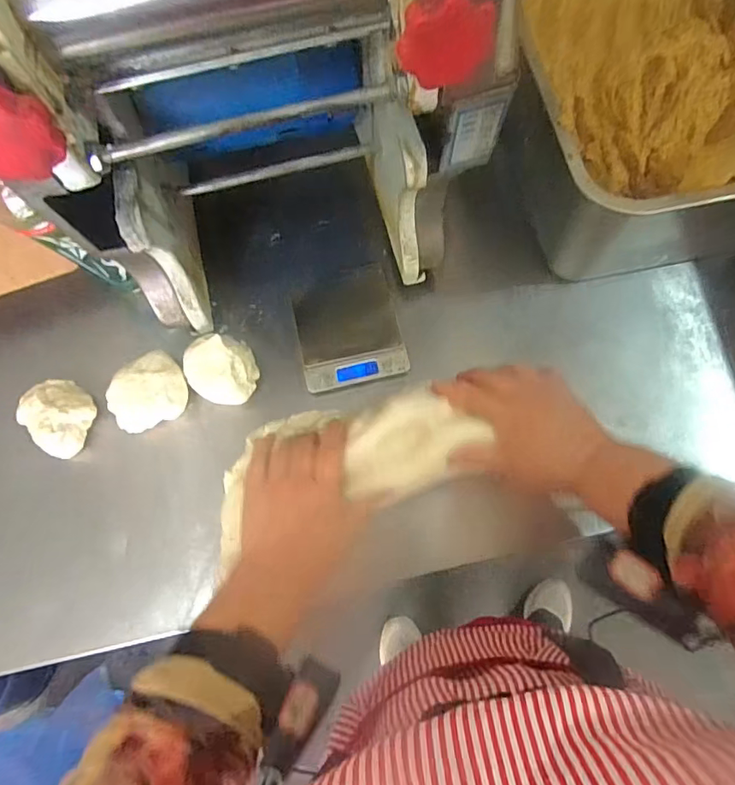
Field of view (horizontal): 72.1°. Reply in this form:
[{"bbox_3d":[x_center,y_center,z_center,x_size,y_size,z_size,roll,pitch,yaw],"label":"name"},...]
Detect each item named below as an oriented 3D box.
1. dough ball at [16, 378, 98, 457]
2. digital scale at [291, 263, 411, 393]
[{"bbox_3d":[-0.301,0.023,0.494,0.064,0.055,0.060,36,77,13],"label":"dough ball"},{"bbox_3d":[-0.020,-0.065,0.514,0.101,0.019,0.112,-13,72,-2],"label":"digital scale"}]

